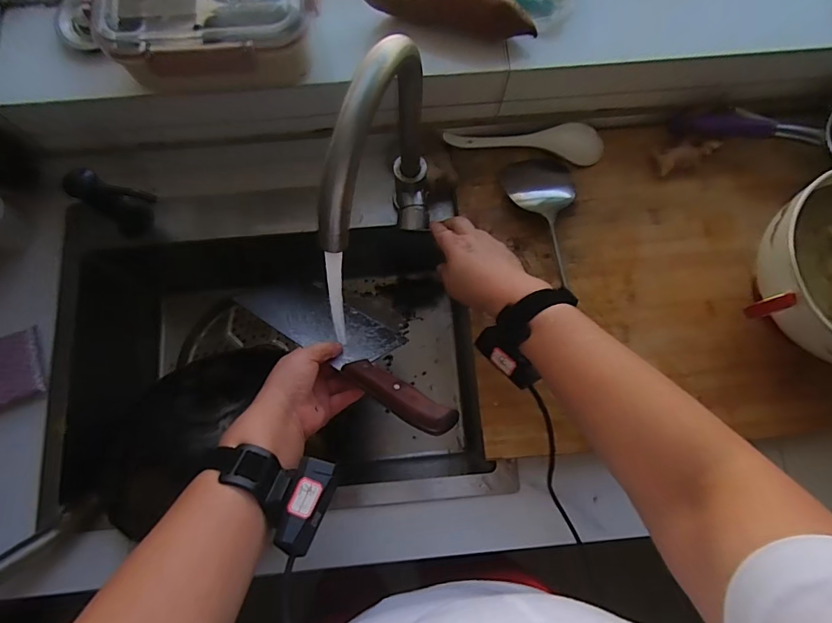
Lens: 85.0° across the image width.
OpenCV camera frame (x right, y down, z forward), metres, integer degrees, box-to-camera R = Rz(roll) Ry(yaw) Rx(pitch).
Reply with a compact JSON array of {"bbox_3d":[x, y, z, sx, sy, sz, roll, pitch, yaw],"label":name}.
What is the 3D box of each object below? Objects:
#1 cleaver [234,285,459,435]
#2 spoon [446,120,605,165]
[{"bbox_3d":[-0.077,0.032,0.524,0.328,0.021,0.107,25,35,34],"label":"cleaver"},{"bbox_3d":[0.148,-0.238,0.620,0.210,0.026,0.050,11,77,2],"label":"spoon"}]

